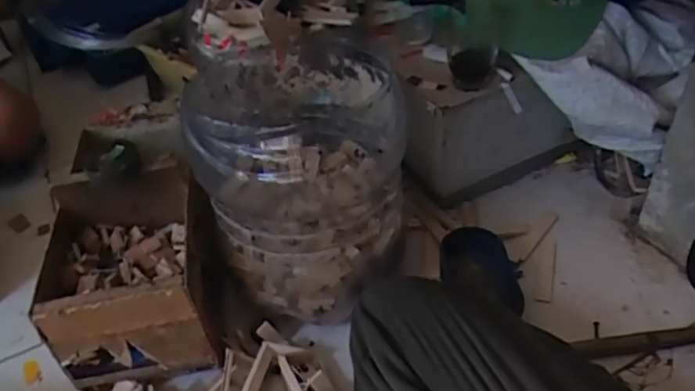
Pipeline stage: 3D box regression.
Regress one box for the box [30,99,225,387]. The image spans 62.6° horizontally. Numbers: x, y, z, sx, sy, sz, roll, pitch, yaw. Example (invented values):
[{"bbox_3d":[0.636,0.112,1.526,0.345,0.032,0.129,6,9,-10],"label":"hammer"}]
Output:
[{"bbox_3d":[-0.246,0.096,0.666,0.167,0.211,0.171,-11,41,-7],"label":"box"}]

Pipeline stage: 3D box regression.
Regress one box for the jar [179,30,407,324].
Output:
[{"bbox_3d":[-0.052,-0.035,0.694,0.224,0.259,0.256,-4,41,2],"label":"jar"}]

